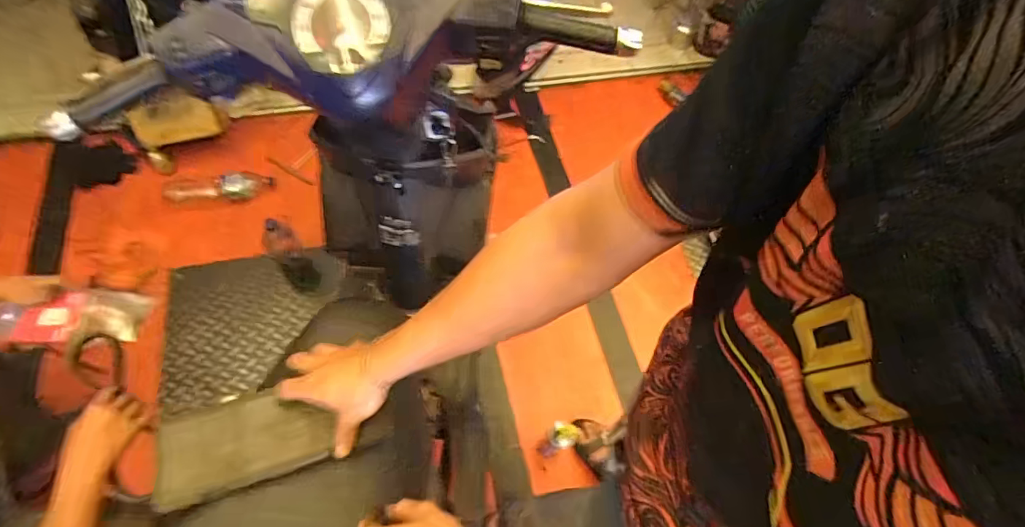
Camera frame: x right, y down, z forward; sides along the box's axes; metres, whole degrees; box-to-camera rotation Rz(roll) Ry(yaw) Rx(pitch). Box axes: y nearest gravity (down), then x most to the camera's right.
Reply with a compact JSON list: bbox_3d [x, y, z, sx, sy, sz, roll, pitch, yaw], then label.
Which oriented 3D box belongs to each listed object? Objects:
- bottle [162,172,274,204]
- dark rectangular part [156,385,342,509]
[{"bbox_3d":[-0.968,-0.255,1.587,0.332,0.100,0.087,-8,62,-10],"label":"bottle"},{"bbox_3d":[-0.300,0.194,0.542,0.176,0.026,0.101,-16,65,-12],"label":"dark rectangular part"}]

